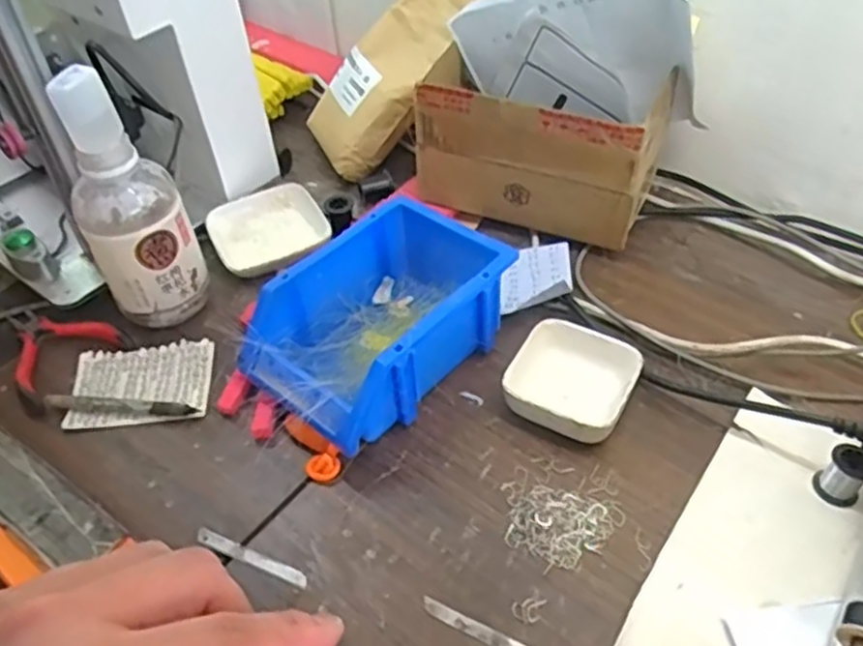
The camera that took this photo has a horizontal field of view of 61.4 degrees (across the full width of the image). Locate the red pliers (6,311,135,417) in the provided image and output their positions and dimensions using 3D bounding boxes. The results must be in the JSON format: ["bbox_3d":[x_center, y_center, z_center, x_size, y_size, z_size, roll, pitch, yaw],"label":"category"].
[{"bbox_3d":[-0.314,0.012,0.591,0.122,0.014,0.086,32,56,29],"label":"red pliers"}]

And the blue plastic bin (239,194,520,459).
[{"bbox_3d":[-0.035,-0.004,0.539,0.127,0.074,0.193,34,57,30],"label":"blue plastic bin"}]

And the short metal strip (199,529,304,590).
[{"bbox_3d":[-0.113,0.148,0.457,0.079,0.004,0.011,19,47,16],"label":"short metal strip"}]

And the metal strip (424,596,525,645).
[{"bbox_3d":[0.032,0.179,0.417,0.079,0.008,0.010,20,51,21],"label":"metal strip"}]

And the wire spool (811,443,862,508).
[{"bbox_3d":[0.259,0.096,0.457,0.025,0.030,0.026,-2,46,2],"label":"wire spool"}]

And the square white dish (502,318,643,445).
[{"bbox_3d":[0.098,0.043,0.517,0.082,0.029,0.086,22,52,23],"label":"square white dish"}]

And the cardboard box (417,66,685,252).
[{"bbox_3d":[0.099,-0.161,0.637,0.195,0.119,0.109,19,50,20],"label":"cardboard box"}]

